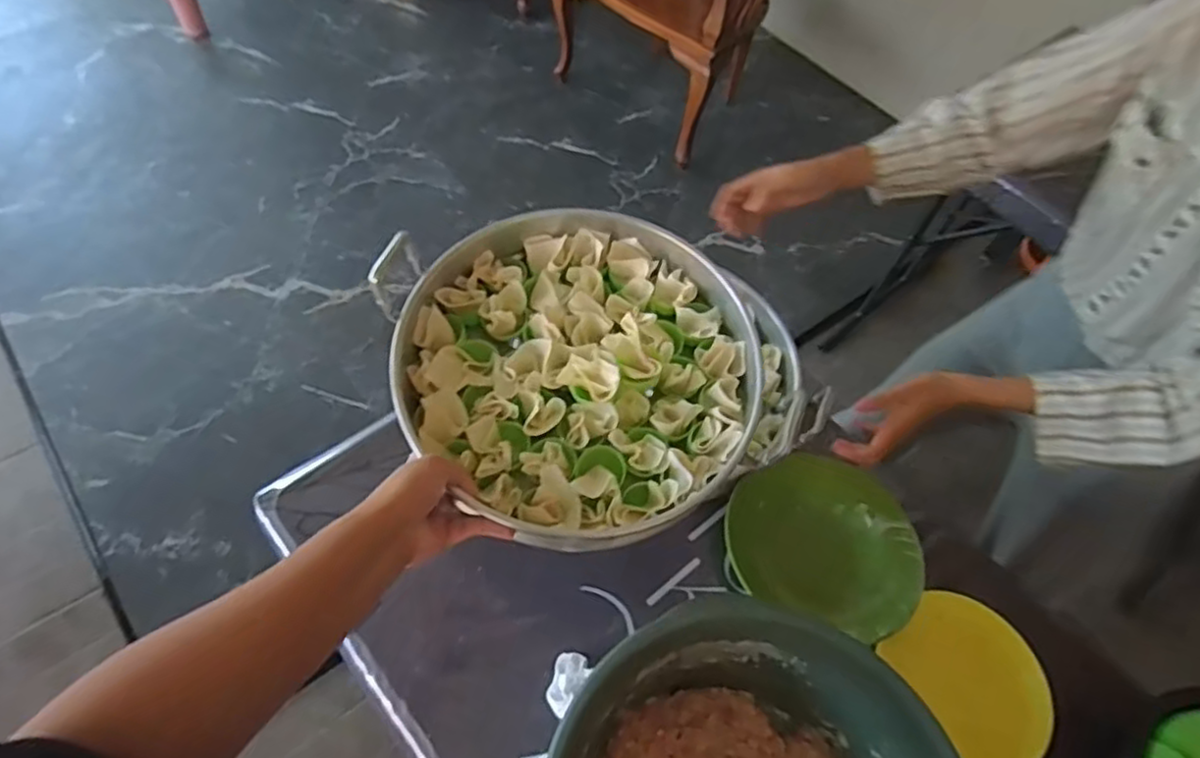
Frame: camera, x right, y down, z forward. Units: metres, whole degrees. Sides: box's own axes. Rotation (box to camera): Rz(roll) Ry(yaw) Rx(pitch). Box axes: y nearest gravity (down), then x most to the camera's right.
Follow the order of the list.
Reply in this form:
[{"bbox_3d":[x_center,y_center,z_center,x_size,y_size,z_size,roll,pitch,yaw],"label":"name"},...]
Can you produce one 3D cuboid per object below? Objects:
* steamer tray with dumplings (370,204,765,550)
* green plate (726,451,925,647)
[{"bbox_3d":[-0.021,-0.020,0.679,0.336,0.078,0.348,-11,56,-10],"label":"steamer tray with dumplings"},{"bbox_3d":[0.255,0.179,0.788,0.211,0.020,0.191,27,57,10],"label":"green plate"}]

